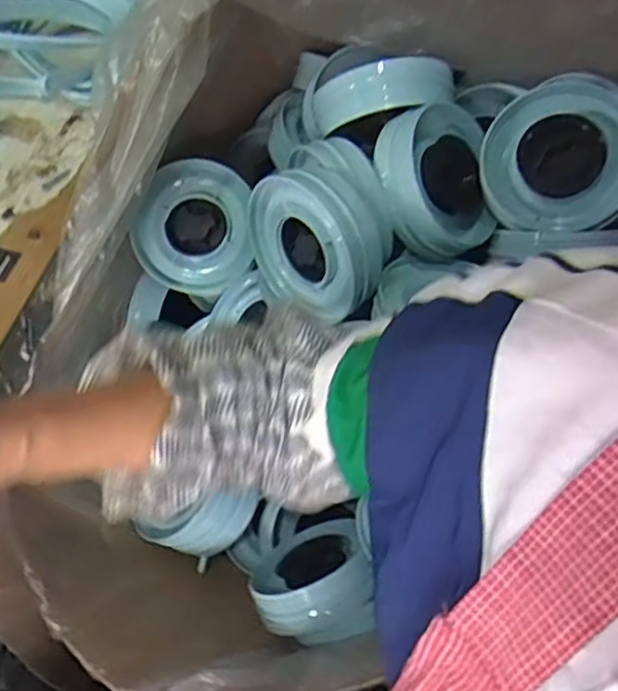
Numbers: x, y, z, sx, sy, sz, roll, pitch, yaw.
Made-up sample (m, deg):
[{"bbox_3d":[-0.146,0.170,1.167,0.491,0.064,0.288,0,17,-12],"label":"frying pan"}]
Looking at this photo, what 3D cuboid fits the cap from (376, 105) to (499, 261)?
[{"bbox_3d":[0.111,-0.148,0.611,0.127,0.042,0.127,4,82,-30],"label":"cap"}]

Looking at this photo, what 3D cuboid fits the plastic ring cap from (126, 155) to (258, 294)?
[{"bbox_3d":[-0.118,-0.124,0.705,0.125,0.035,0.137,26,96,-9],"label":"plastic ring cap"}]

